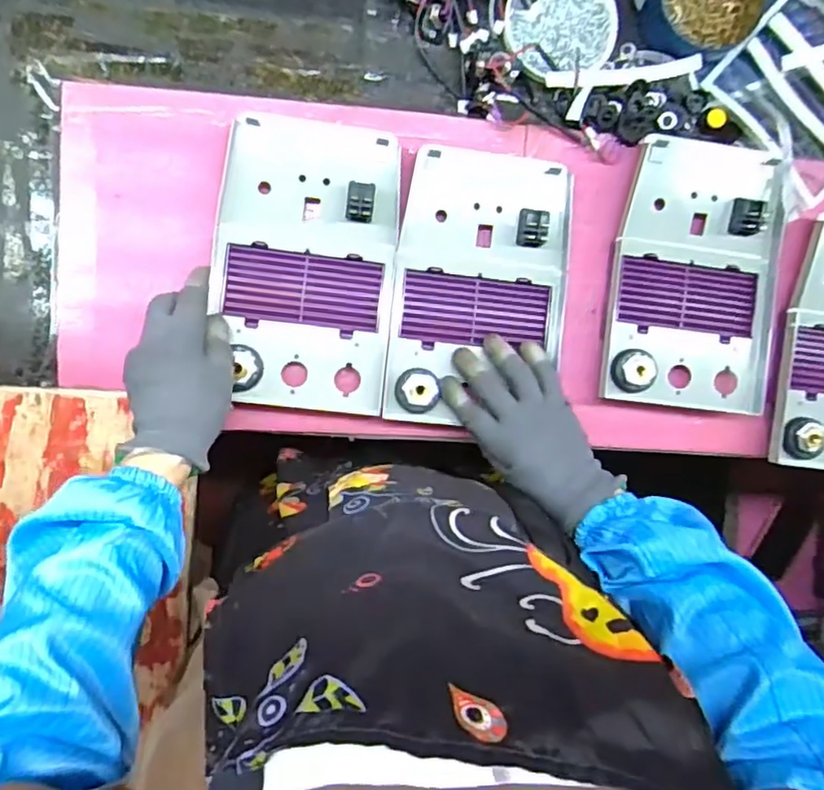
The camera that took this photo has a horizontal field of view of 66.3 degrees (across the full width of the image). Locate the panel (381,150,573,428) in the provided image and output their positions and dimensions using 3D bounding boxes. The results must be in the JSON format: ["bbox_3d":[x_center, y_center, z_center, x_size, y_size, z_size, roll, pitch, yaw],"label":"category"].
[{"bbox_3d":[0.061,-0.092,0.549,0.149,0.030,0.231,6,94,-5],"label":"panel"}]

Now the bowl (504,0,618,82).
[{"bbox_3d":[0.131,-0.326,0.549,0.101,0.024,0.088,-18,96,-5],"label":"bowl"}]

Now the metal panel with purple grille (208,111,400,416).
[{"bbox_3d":[-0.089,-0.107,0.531,0.146,0.024,0.233,5,94,-4],"label":"metal panel with purple grille"}]

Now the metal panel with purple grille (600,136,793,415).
[{"bbox_3d":[0.256,-0.105,0.568,0.152,0.032,0.233,5,94,-7],"label":"metal panel with purple grille"}]

